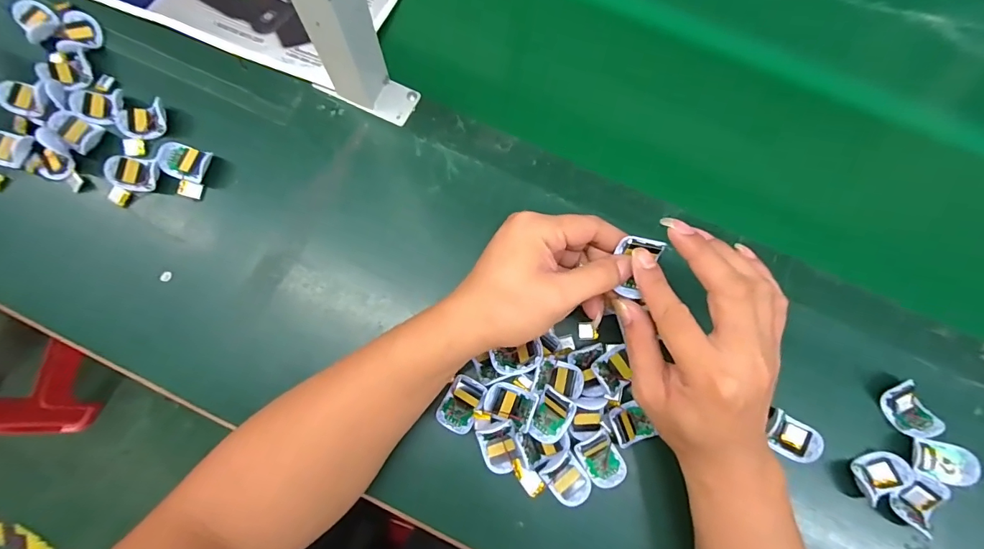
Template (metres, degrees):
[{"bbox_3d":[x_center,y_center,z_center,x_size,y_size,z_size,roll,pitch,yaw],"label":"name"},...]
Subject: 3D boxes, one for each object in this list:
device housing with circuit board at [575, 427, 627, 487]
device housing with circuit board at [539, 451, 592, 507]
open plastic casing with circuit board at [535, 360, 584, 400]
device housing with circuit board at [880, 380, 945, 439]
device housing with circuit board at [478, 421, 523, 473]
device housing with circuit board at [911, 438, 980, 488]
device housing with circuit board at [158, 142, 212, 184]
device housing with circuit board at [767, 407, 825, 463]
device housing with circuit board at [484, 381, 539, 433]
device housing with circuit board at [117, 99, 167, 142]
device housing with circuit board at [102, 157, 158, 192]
[{"bbox_3d":[0.086,0.145,0.346,0.031,0.012,0.040,-28,80,-7],"label":"device housing with circuit board"},{"bbox_3d":[0.060,0.161,0.345,0.030,0.008,0.036,-37,81,-8],"label":"device housing with circuit board"},{"bbox_3d":[0.055,0.085,0.360,0.037,0.010,0.027,7,78,1],"label":"open plastic casing with circuit board"},{"bbox_3d":[0.343,0.111,0.363,0.028,0.018,0.042,-33,80,-8],"label":"device housing with circuit board"},{"bbox_3d":[0.007,0.137,0.347,0.030,0.016,0.035,-17,78,-5],"label":"device housing with circuit board"},{"bbox_3d":[0.356,0.148,0.351,0.038,0.021,0.030,13,78,2],"label":"device housing with circuit board"},{"bbox_3d":[-0.276,-0.100,0.398,0.042,0.016,0.030,19,78,3],"label":"device housing with circuit board"},{"bbox_3d":[0.246,0.132,0.359,0.035,0.010,0.034,16,74,27],"label":"device housing with circuit board"},{"bbox_3d":[0.014,0.103,0.351,0.038,0.015,0.030,21,78,4],"label":"device housing with circuit board"},{"bbox_3d":[-0.322,-0.141,0.408,0.041,0.010,0.034,-15,78,-4],"label":"device housing with circuit board"},{"bbox_3d":[-0.320,-0.090,0.395,0.044,0.014,0.027,5,78,0],"label":"device housing with circuit board"}]

